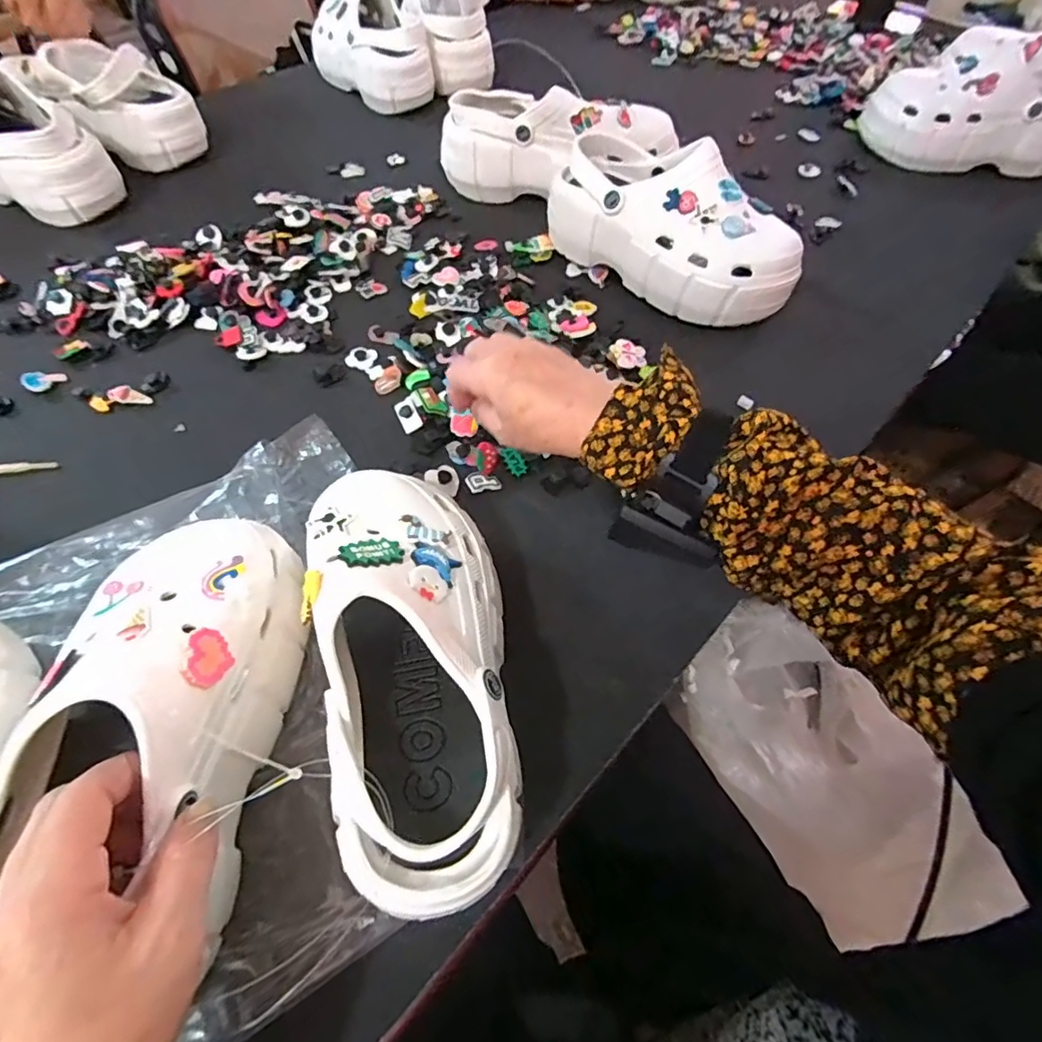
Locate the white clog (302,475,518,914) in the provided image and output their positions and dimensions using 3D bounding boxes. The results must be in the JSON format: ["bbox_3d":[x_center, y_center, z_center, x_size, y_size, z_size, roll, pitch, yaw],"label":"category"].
[{"bbox_3d":[-0.055,0.072,0.297,0.096,0.098,0.220,-10,58,-7],"label":"white clog"}]

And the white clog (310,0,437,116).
[{"bbox_3d":[-0.216,-0.682,0.801,0.114,0.118,0.214,-34,64,-20],"label":"white clog"}]

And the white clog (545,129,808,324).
[{"bbox_3d":[0.146,-0.284,0.541,0.109,0.098,0.243,-37,65,-22],"label":"white clog"}]

